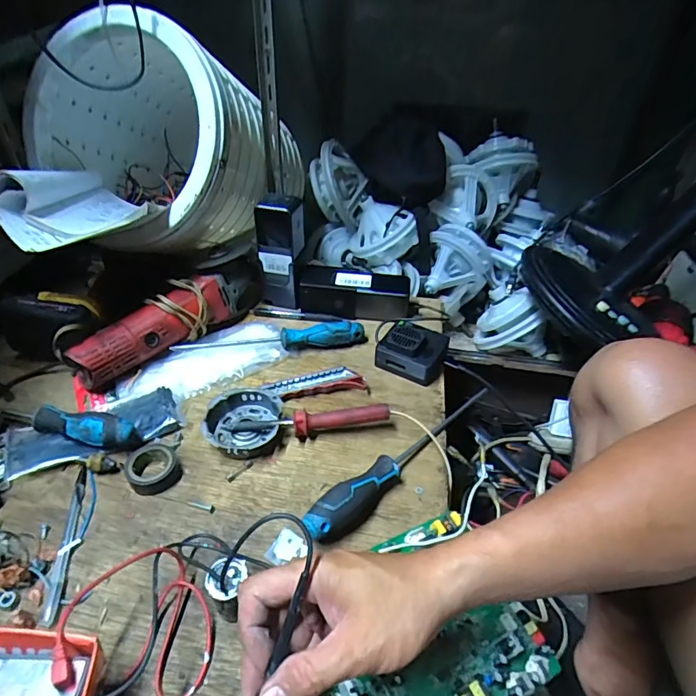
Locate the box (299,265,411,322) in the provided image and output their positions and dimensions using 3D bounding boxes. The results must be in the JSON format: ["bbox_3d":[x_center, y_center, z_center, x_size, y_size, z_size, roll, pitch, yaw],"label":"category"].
[{"bbox_3d":[0.011,-0.081,0.688,0.162,0.058,0.060,8,41,6],"label":"box"}]

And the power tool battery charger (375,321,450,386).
[{"bbox_3d":[0.087,0.002,0.610,0.081,0.049,0.070,23,45,22],"label":"power tool battery charger"}]

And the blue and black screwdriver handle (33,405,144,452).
[{"bbox_3d":[-0.281,0.084,0.500,0.115,0.032,0.031,11,41,10],"label":"blue and black screwdriver handle"}]

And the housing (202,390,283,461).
[{"bbox_3d":[-0.116,0.083,0.520,0.081,0.029,0.088,-1,41,-4],"label":"housing"}]

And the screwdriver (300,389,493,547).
[{"bbox_3d":[0.069,0.111,0.493,0.276,0.041,0.031,-30,50,-32],"label":"screwdriver"}]

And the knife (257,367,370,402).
[{"bbox_3d":[-0.041,0.044,0.578,0.121,0.018,0.035,-6,42,-10],"label":"knife"}]

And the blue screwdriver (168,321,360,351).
[{"bbox_3d":[-0.099,-0.013,0.621,0.243,0.037,0.025,-5,41,-9],"label":"blue screwdriver"}]

